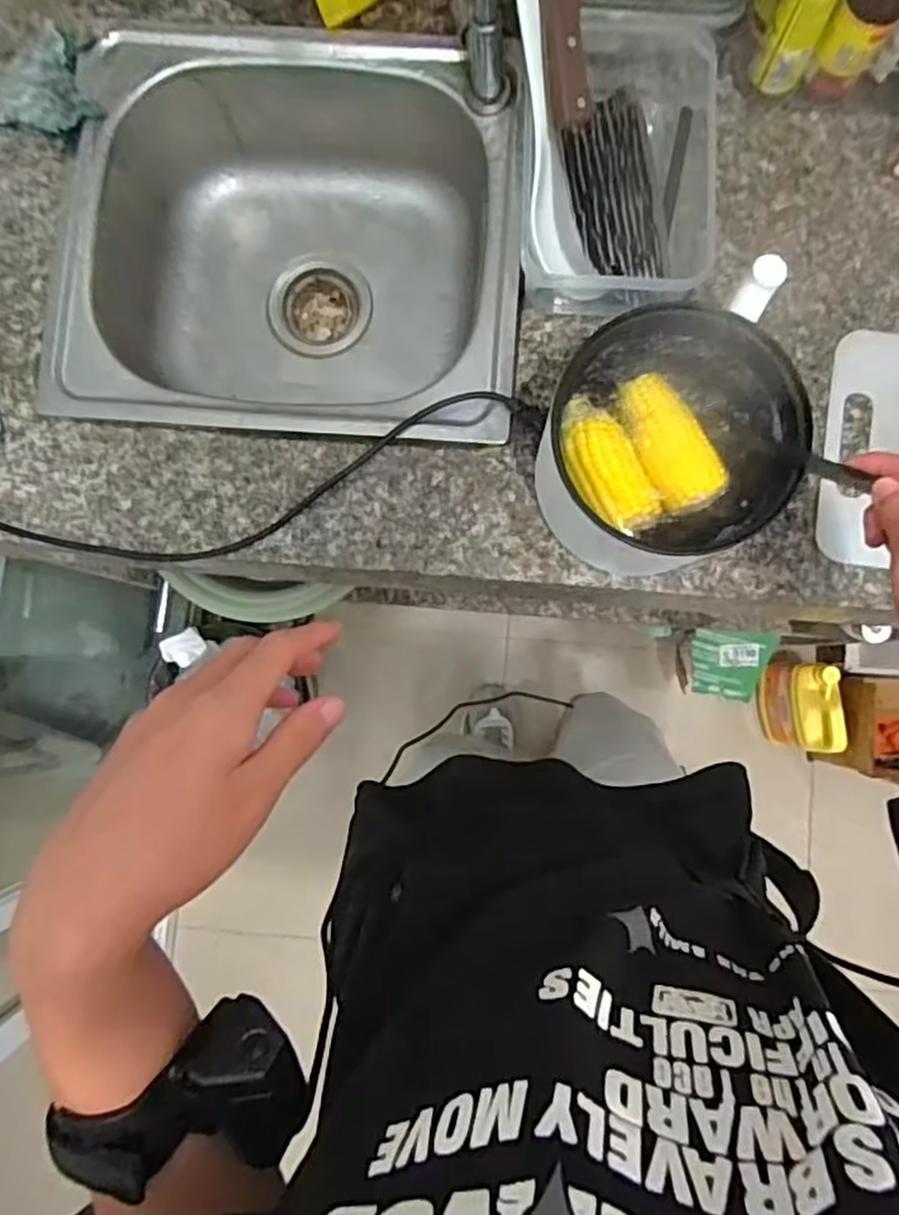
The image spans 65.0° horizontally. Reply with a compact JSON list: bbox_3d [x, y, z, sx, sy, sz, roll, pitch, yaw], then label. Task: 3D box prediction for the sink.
[{"bbox_3d":[-0.137,-0.322,0.692,0.388,0.175,0.356,4,85,1],"label":"sink"}]

